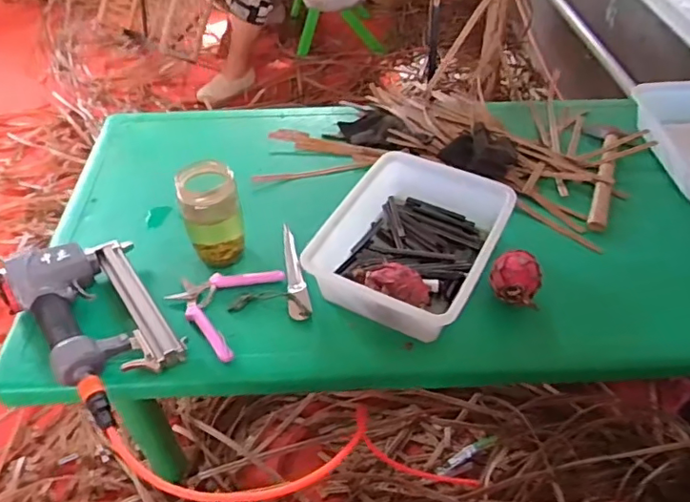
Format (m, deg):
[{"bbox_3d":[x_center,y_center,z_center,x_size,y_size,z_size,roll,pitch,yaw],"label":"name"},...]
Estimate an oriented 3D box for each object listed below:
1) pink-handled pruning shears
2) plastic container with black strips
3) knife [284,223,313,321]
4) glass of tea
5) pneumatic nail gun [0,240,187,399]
[{"bbox_3d":[-0.168,0.067,0.732,0.122,0.017,0.148,16,48,14],"label":"pink-handled pruning shears"},{"bbox_3d":[0.090,-0.012,0.765,0.209,0.075,0.270,22,50,19],"label":"plastic container with black strips"},{"bbox_3d":[-0.073,0.026,0.773,0.029,0.015,0.177,-7,46,-11],"label":"knife"},{"bbox_3d":[-0.180,-0.048,0.756,0.079,0.136,0.072,-11,47,-11],"label":"glass of tea"},{"bbox_3d":[-0.318,0.072,0.692,0.159,0.041,0.232,-26,52,-23],"label":"pneumatic nail gun"}]

